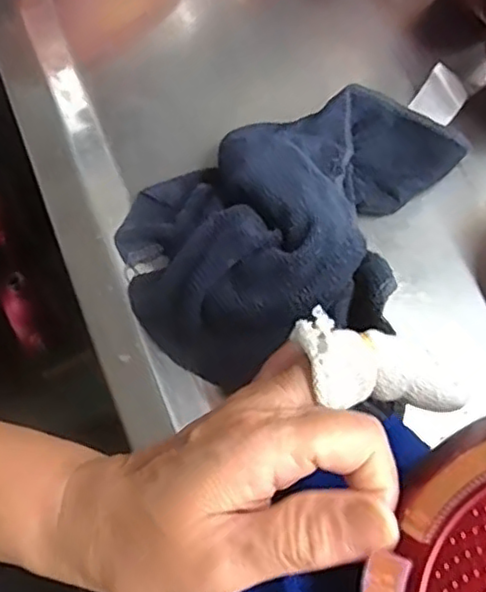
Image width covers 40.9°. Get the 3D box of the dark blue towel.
[{"bbox_3d":[0.037,-0.046,0.339,0.206,0.066,0.135,-28,74,-11],"label":"dark blue towel"}]

